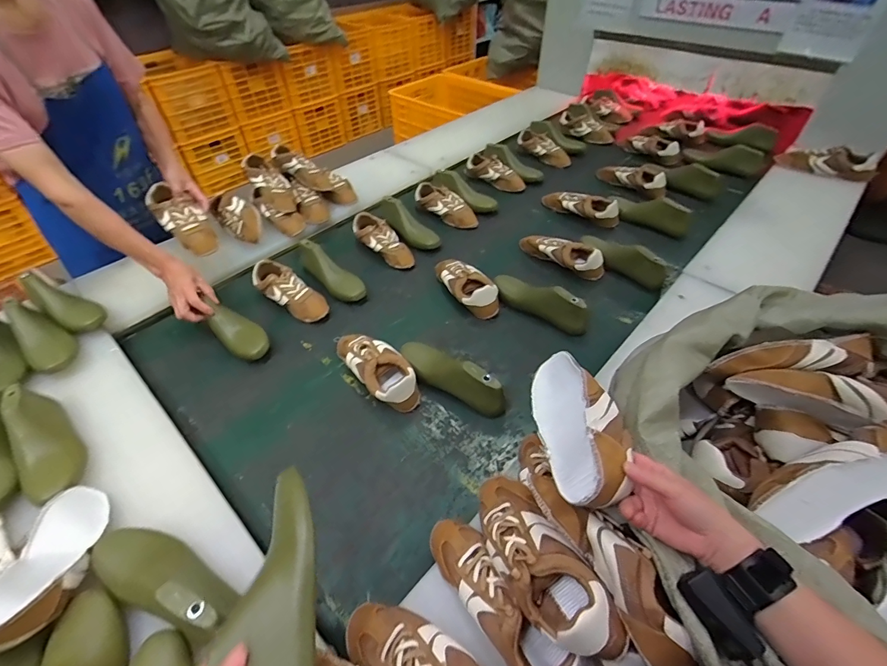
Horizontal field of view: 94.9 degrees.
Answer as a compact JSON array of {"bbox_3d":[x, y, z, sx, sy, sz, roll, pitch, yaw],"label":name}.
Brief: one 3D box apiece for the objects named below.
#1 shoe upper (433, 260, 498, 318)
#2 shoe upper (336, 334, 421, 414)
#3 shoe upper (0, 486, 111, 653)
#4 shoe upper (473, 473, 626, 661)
[{"bbox_3d":[0.053,-0.119,0.973,0.093,0.075,0.225,-22,51,-17],"label":"shoe upper"},{"bbox_3d":[-0.137,0.058,0.816,0.093,0.063,0.235,-31,54,-23],"label":"shoe upper"},{"bbox_3d":[-0.510,0.293,0.521,0.084,0.071,0.237,-13,22,-12],"label":"shoe upper"},{"bbox_3d":[0.106,0.267,0.486,0.081,0.069,0.222,-22,37,-19],"label":"shoe upper"}]

